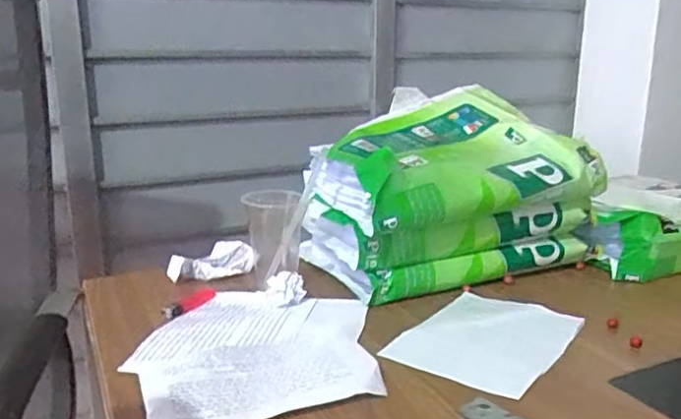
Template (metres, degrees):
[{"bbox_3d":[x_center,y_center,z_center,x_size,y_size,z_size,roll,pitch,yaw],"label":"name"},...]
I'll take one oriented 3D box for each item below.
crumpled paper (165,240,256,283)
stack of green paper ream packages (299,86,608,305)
[{"bbox_3d":[-0.175,0.072,0.826,0.118,0.042,0.038,-4,16,-14],"label":"crumpled paper"},{"bbox_3d":[0.133,-0.029,0.833,0.359,0.226,0.257,-9,17,-28],"label":"stack of green paper ream packages"}]

